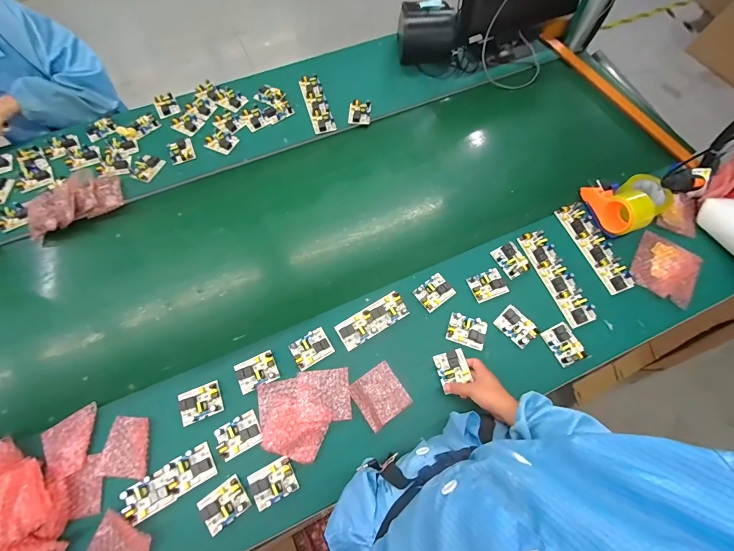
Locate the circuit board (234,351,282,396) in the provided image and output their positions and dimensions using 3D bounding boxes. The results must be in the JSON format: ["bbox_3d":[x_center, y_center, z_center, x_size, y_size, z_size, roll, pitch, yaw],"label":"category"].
[{"bbox_3d":[-0.230,0.200,0.685,0.080,0.016,0.060,-23,68,-10],"label":"circuit board"}]

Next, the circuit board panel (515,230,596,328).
[{"bbox_3d":[0.441,0.000,0.767,0.066,0.019,0.235,-20,67,-8],"label":"circuit board panel"}]

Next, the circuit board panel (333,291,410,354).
[{"bbox_3d":[0.012,0.098,0.733,0.159,0.013,0.064,-30,69,-12],"label":"circuit board panel"}]

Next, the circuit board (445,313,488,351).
[{"bbox_3d":[0.218,0.120,0.717,0.080,0.014,0.063,16,67,7],"label":"circuit board"}]

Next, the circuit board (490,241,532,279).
[{"bbox_3d":[0.342,-0.038,0.781,0.059,0.021,0.080,-26,69,-11],"label":"circuit board"}]

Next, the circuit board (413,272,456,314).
[{"bbox_3d":[0.155,0.036,0.753,0.083,0.015,0.062,-35,71,-14],"label":"circuit board"}]

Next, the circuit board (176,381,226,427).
[{"bbox_3d":[-0.335,0.255,0.661,0.080,0.014,0.063,-22,68,-9],"label":"circuit board"}]

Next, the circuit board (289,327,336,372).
[{"bbox_3d":[-0.119,0.155,0.706,0.082,0.015,0.064,-30,69,-12],"label":"circuit board"}]

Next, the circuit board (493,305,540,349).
[{"bbox_3d":[0.330,0.111,0.725,0.060,0.013,0.082,-41,72,-16],"label":"circuit board"}]

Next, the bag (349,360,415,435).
[{"bbox_3d":[0.026,0.241,0.668,0.096,0.016,0.098,-33,70,-14],"label":"bag"}]

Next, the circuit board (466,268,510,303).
[{"bbox_3d":[0.278,0.020,0.754,0.079,0.018,0.063,-22,68,-9],"label":"circuit board"}]

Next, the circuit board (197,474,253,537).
[{"bbox_3d":[-0.259,0.414,0.595,0.079,0.014,0.063,-35,70,-14],"label":"circuit board"}]

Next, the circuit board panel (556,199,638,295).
[{"bbox_3d":[0.550,-0.071,0.795,0.071,0.021,0.235,-18,67,-8],"label":"circuit board panel"}]

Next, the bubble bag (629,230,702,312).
[{"bbox_3d":[0.704,-0.022,0.775,0.126,0.015,0.161,35,71,15],"label":"bubble bag"}]

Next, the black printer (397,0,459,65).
[{"bbox_3d":[0.189,-0.760,1.030,0.178,0.142,0.130,5,66,3],"label":"black printer"}]

